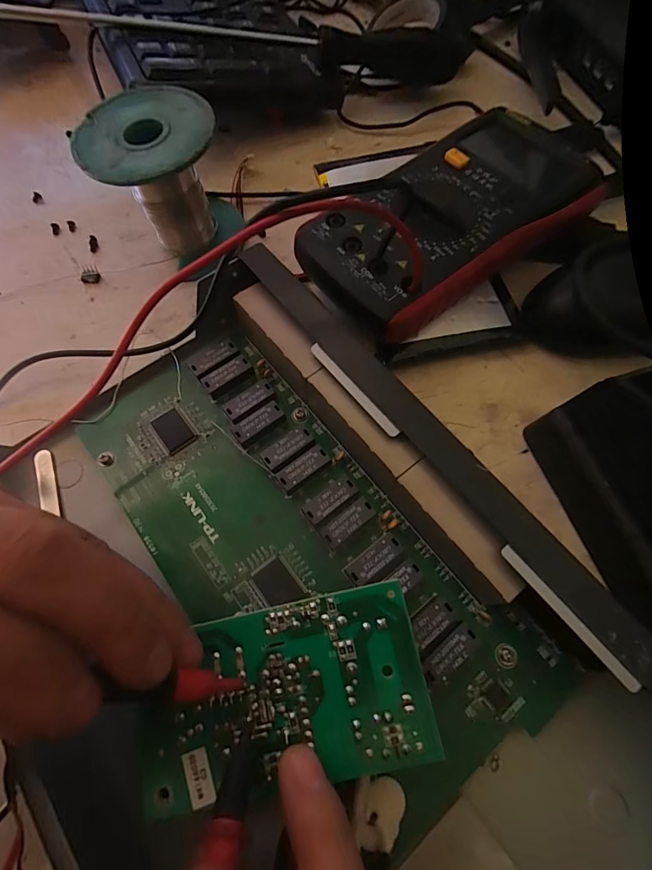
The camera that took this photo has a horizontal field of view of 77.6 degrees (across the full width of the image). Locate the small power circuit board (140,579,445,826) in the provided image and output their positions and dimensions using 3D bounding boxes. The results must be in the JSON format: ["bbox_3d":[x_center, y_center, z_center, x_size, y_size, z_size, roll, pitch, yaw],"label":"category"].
[{"bbox_3d":[-0.015,0.083,0.130,0.091,0.014,0.051,-11,68,-4],"label":"small power circuit board"}]

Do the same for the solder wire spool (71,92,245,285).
[{"bbox_3d":[-0.088,-0.136,0.227,0.064,0.066,0.064,-29,70,-11],"label":"solder wire spool"}]

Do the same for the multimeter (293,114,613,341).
[{"bbox_3d":[0.066,-0.111,0.227,0.163,0.043,0.084,-36,72,-13],"label":"multimeter"}]

